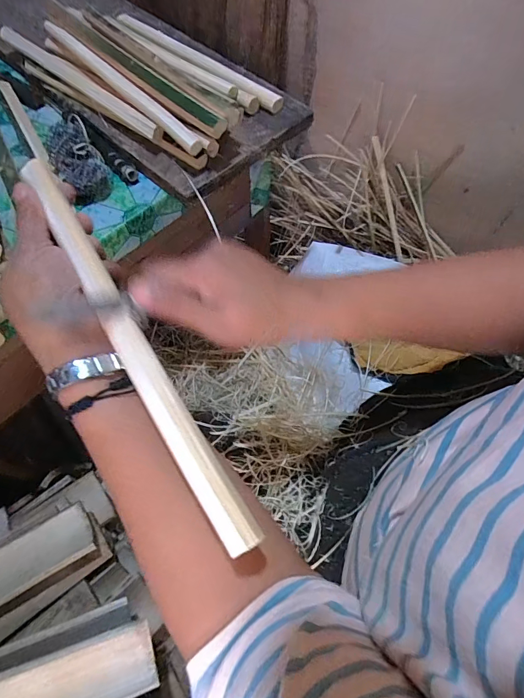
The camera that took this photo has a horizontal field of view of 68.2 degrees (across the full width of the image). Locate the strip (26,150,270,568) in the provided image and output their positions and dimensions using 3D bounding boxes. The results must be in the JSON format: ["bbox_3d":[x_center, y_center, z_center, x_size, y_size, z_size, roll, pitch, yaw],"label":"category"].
[{"bbox_3d":[-0.088,-0.016,0.243,0.018,0.008,0.294,-30,74,-14],"label":"strip"}]

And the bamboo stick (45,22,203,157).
[{"bbox_3d":[-0.165,-0.312,0.449,0.019,0.019,0.292,-39,70,-17],"label":"bamboo stick"}]

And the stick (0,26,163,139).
[{"bbox_3d":[-0.228,-0.333,0.477,0.311,0.017,0.022,39,70,18],"label":"stick"}]

